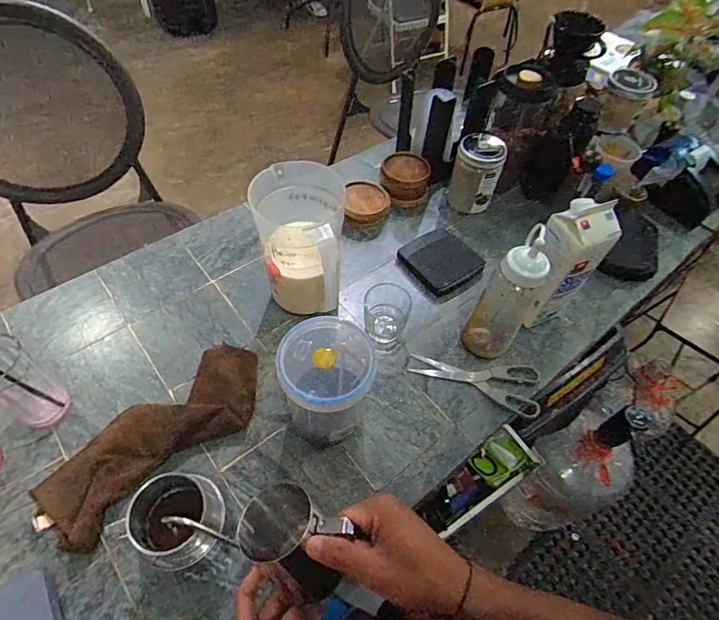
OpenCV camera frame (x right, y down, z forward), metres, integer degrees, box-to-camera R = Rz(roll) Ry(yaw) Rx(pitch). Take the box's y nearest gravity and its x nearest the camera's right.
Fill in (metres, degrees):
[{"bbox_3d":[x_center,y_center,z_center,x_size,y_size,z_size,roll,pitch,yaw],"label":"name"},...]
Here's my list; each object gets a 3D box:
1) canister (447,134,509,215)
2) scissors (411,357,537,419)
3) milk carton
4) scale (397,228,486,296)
[{"bbox_3d":[0.229,-0.271,0.870,0.089,0.122,0.100,18,55,10],"label":"canister"},{"bbox_3d":[0.175,0.102,0.680,0.197,0.011,0.082,14,54,7],"label":"scissors"},{"bbox_3d":[0.305,-0.067,0.665,0.072,0.209,0.072,-28,60,-21],"label":"milk carton"},{"bbox_3d":[0.148,-0.090,0.793,0.119,0.032,0.122,-28,60,-21],"label":"scale"}]

